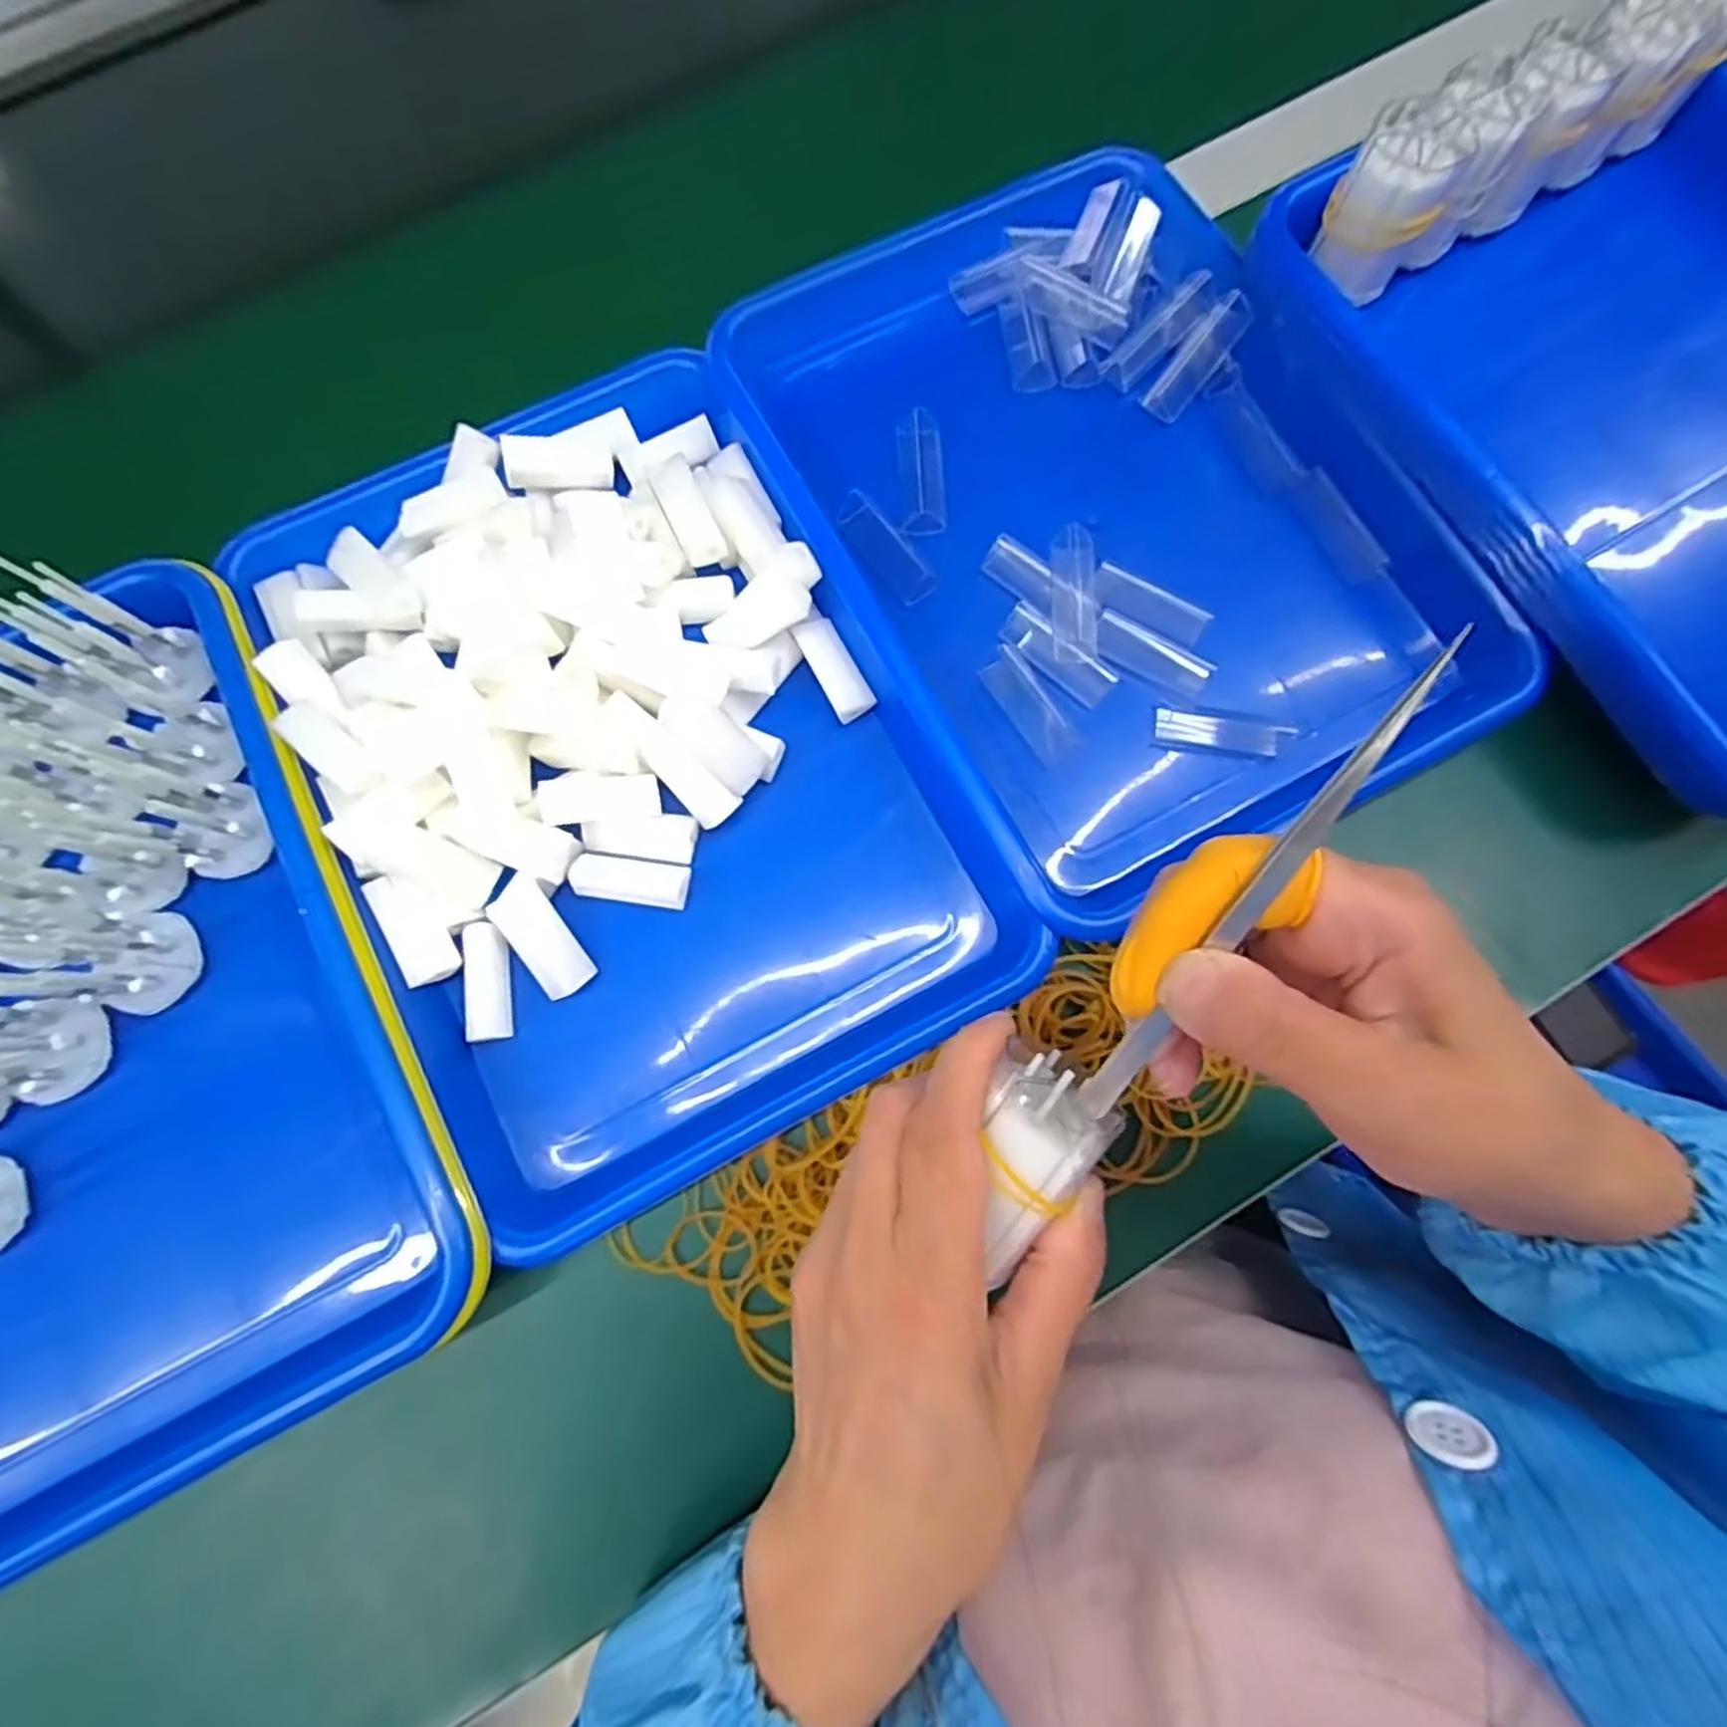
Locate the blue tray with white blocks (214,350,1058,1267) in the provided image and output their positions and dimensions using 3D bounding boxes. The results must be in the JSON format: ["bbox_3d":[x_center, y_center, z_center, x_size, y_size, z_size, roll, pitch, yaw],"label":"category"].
[{"bbox_3d":[-0.100,-0.046,0.329,0.236,0.043,0.329,-28,78,-5],"label":"blue tray with white blocks"}]

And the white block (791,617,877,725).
[{"bbox_3d":[-0.013,-0.085,0.348,0.019,0.012,0.046,-28,78,-5],"label":"white block"}]

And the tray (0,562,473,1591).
[{"bbox_3d":[-0.306,0.060,0.287,0.242,0.070,0.336,-27,78,-5],"label":"tray"}]

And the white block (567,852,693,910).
[{"bbox_3d":[-0.096,0.007,0.327,0.047,0.009,0.017,7,77,3],"label":"white block"}]

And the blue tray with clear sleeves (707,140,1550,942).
[{"bbox_3d":[0.104,-0.162,0.368,0.241,0.054,0.341,-28,78,-5],"label":"blue tray with clear sleeves"}]

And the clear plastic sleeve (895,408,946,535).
[{"bbox_3d":[0.026,-0.177,0.359,0.019,0.011,0.055,-2,77,1],"label":"clear plastic sleeve"}]

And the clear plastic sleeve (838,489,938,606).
[{"bbox_3d":[0.010,-0.142,0.356,0.017,0.011,0.054,-39,79,-8],"label":"clear plastic sleeve"}]

